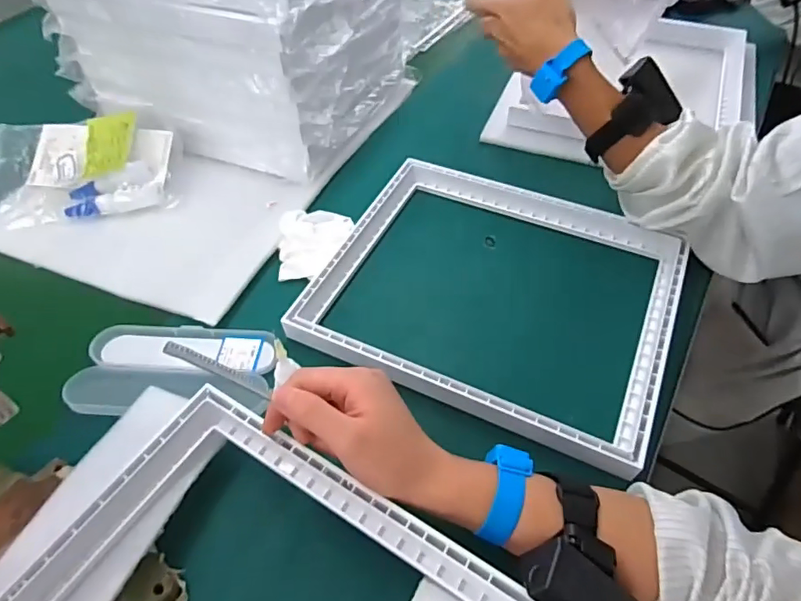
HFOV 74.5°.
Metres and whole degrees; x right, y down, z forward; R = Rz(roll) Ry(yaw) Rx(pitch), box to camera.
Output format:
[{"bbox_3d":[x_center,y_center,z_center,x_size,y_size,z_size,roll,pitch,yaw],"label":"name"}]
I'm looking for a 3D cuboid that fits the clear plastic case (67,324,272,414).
[{"bbox_3d":[-0.204,0.062,0.483,0.176,0.027,0.094,-2,51,1],"label":"clear plastic case"}]

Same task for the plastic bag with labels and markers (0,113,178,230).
[{"bbox_3d":[-0.410,-0.172,0.660,0.260,0.056,0.163,-6,51,-2],"label":"plastic bag with labels and markers"}]

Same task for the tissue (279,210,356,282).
[{"bbox_3d":[-0.094,-0.069,0.570,0.070,0.034,0.097,3,51,5],"label":"tissue"}]

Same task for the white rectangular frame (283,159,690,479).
[{"bbox_3d":[0.094,-0.013,0.521,0.327,0.029,0.279,19,54,17],"label":"white rectangular frame"}]

